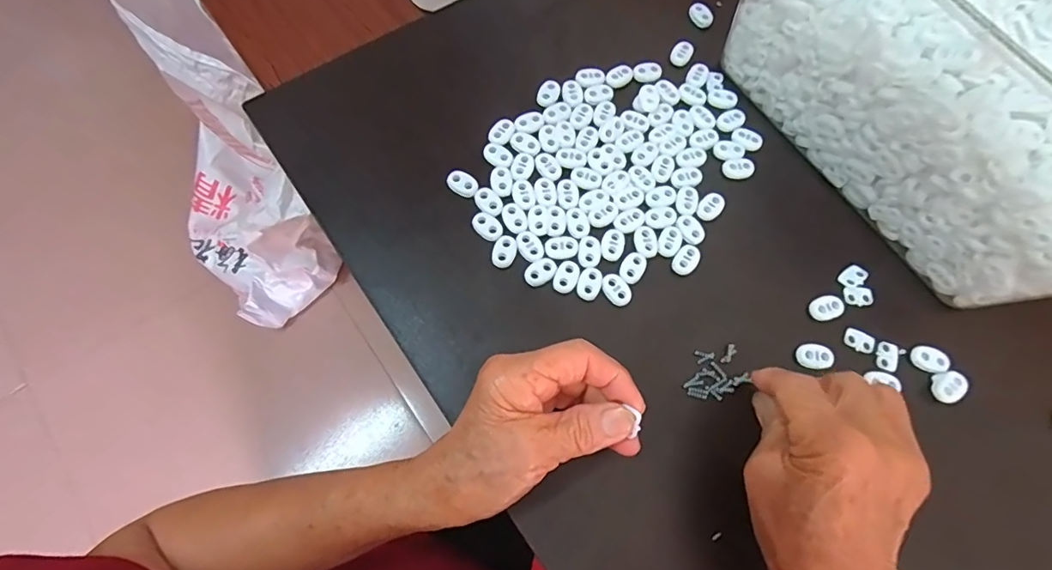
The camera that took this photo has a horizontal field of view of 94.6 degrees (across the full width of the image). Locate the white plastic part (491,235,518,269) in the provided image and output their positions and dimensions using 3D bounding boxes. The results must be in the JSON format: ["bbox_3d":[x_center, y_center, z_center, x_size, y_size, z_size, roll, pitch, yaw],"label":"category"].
[{"bbox_3d":[-0.014,-0.023,0.322,0.015,0.004,0.023,19,72,4],"label":"white plastic part"}]

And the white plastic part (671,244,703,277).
[{"bbox_3d":[0.109,-0.018,0.328,0.016,0.004,0.024,40,74,11],"label":"white plastic part"}]

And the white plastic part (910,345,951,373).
[{"bbox_3d":[0.261,0.047,0.313,0.022,0.004,0.016,22,72,5],"label":"white plastic part"}]

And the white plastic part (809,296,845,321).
[{"bbox_3d":[0.201,0.015,0.323,0.024,0.004,0.015,-17,73,-8],"label":"white plastic part"}]

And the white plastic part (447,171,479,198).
[{"bbox_3d":[-0.044,-0.071,0.336,0.022,0.004,0.017,38,74,10],"label":"white plastic part"}]

